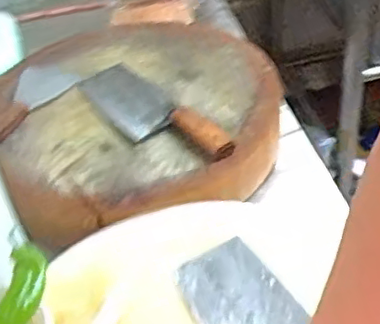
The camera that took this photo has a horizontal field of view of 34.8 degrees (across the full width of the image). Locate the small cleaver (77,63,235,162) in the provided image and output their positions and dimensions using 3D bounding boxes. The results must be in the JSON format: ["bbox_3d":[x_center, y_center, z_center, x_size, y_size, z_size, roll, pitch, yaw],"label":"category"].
[{"bbox_3d":[-0.064,-0.071,0.888,0.100,0.030,0.304,-31,45,-24],"label":"small cleaver"}]

